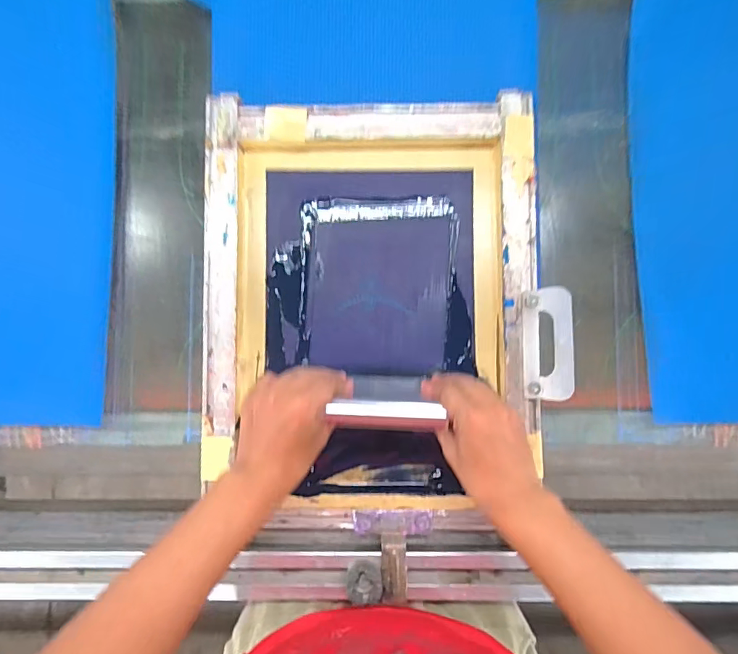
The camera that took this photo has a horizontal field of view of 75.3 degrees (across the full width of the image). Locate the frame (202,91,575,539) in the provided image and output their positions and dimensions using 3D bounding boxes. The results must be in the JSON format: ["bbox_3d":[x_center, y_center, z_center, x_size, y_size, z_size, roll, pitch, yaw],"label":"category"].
[{"bbox_3d":[0.009,-0.015,0.547,0.389,0.051,0.477,-1,86,2],"label":"frame"}]

